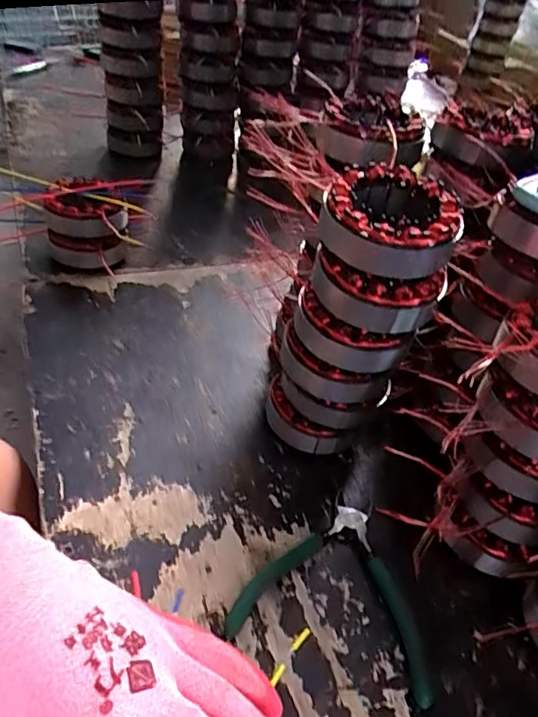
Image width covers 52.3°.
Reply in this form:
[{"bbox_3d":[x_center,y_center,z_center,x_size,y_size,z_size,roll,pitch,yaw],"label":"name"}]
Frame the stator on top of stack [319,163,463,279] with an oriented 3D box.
[{"bbox_3d":[0.079,-0.085,0.357,0.082,0.049,0.083,18,43,12],"label":"stator on top of stack"}]

